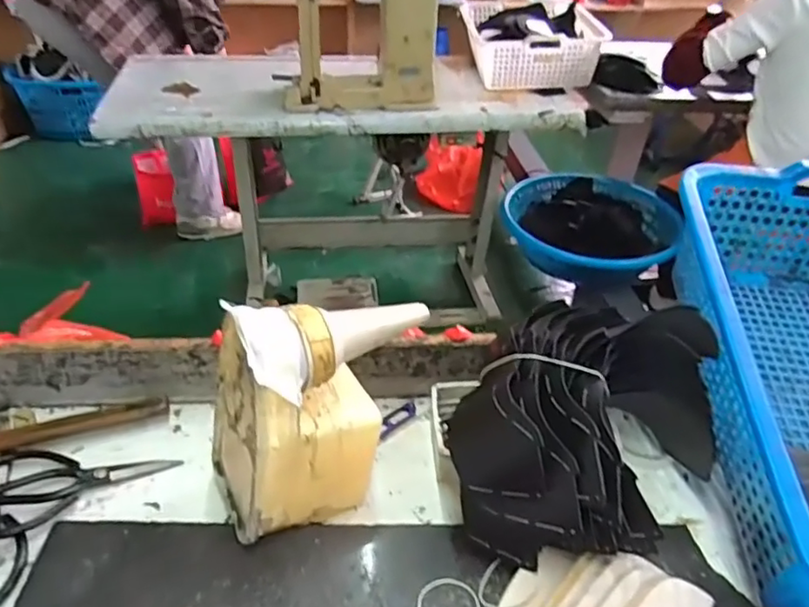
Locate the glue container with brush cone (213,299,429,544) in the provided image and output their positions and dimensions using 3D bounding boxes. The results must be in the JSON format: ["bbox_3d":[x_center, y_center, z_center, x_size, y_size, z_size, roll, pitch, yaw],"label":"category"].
[{"bbox_3d":[-0.070,0.081,0.546,0.207,0.198,0.111,-18,42,-25],"label":"glue container with brush cone"}]

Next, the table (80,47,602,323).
[{"bbox_3d":[-0.173,-0.311,1.807,1.147,0.723,0.504,-4,38,-9],"label":"table"}]

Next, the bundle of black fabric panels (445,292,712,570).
[{"bbox_3d":[0.170,0.118,0.559,0.184,0.142,0.258,30,45,30],"label":"bundle of black fabric panels"}]

